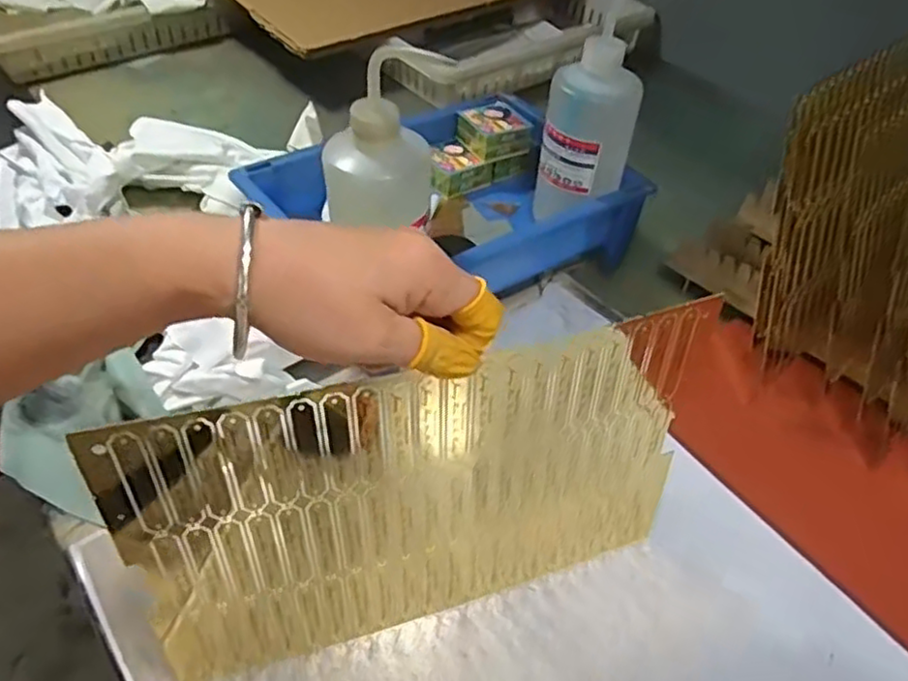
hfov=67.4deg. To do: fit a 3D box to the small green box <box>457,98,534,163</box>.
[{"bbox_3d":[0.038,-0.207,0.671,0.056,0.031,0.056,-23,51,-25],"label":"small green box"}]

